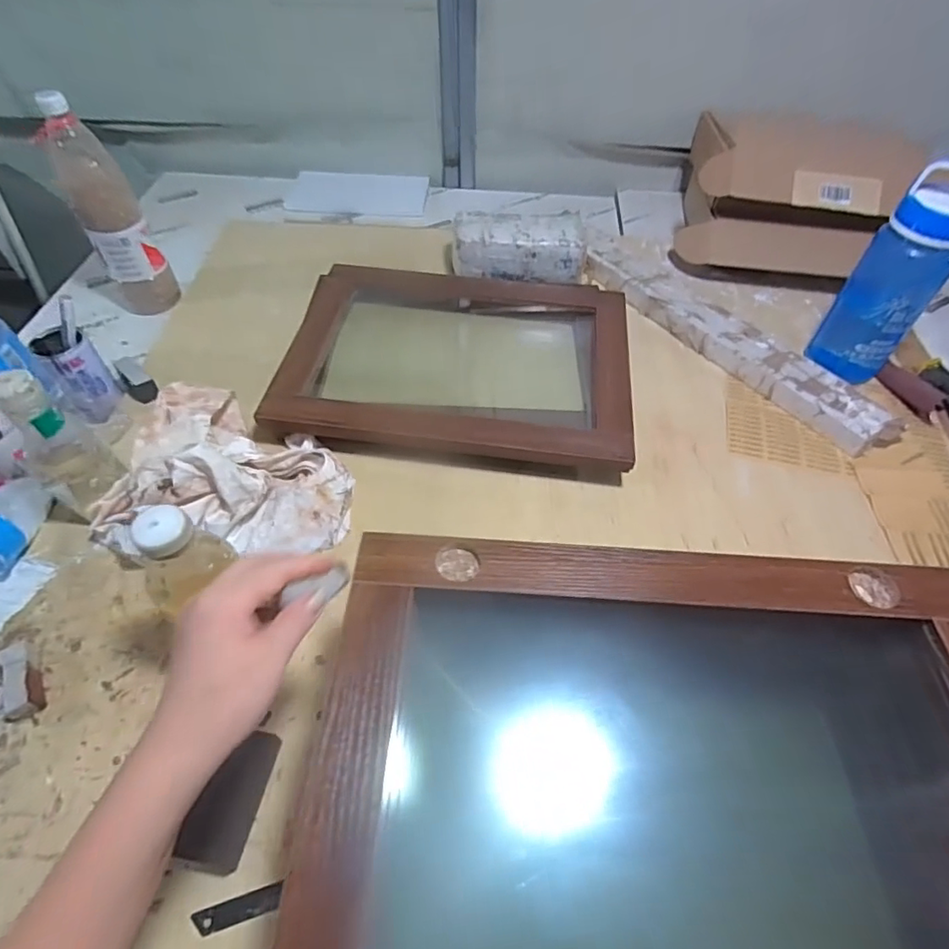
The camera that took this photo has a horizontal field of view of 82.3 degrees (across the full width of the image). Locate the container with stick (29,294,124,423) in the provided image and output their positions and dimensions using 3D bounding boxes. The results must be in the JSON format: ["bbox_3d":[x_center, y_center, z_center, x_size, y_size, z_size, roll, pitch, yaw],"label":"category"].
[{"bbox_3d":[-0.523,-0.151,0.718,0.057,0.146,0.101,10,55,16],"label":"container with stick"}]

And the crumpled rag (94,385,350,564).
[{"bbox_3d":[-0.281,0.003,0.633,0.265,0.092,0.214,16,54,11],"label":"crumpled rag"}]

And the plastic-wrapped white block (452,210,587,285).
[{"bbox_3d":[0.078,-0.380,0.932,0.226,0.096,0.106,2,52,0],"label":"plastic-wrapped white block"}]

